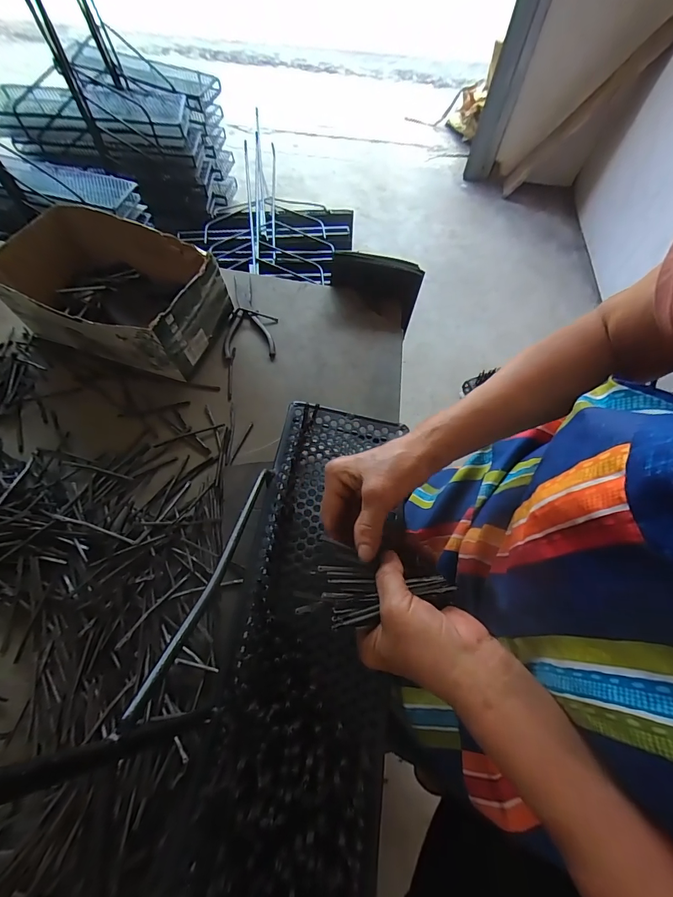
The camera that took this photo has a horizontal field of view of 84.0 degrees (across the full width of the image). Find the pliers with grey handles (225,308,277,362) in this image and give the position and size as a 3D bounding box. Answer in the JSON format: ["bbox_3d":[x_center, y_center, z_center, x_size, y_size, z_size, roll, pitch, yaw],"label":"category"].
[{"bbox_3d":[-0.138,-0.187,0.609,0.078,0.013,0.099,0,62,-4],"label":"pliers with grey handles"}]

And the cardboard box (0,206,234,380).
[{"bbox_3d":[-0.339,-0.233,0.564,0.311,0.114,0.182,22,63,8],"label":"cardboard box"}]

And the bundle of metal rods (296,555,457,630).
[{"bbox_3d":[0.032,0.113,0.305,0.120,0.017,0.054,-2,62,-4],"label":"bundle of metal rods"}]

